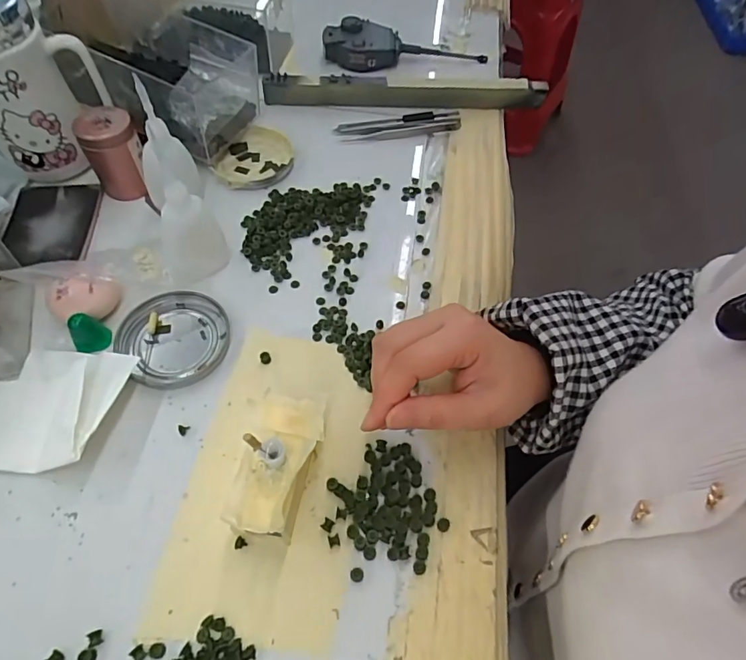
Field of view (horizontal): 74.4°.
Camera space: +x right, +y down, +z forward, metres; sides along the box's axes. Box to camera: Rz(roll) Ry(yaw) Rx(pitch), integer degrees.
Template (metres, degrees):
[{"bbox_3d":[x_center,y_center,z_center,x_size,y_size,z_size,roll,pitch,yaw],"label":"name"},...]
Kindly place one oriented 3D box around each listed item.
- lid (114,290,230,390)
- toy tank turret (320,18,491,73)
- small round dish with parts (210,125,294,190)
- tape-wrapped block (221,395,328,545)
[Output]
[{"bbox_3d":[-0.144,0.005,0.361,0.076,0.012,0.073,2,58,-2],"label":"lid"},{"bbox_3d":[0.038,-0.326,0.563,0.186,0.032,0.047,0,58,-3],"label":"toy tank turret"},{"bbox_3d":[-0.112,-0.163,0.470,0.070,0.013,0.080,20,59,9],"label":"small round dish with parts"},{"bbox_3d":[-0.056,0.080,0.296,0.041,0.046,0.083,11,58,3],"label":"tape-wrapped block"}]

